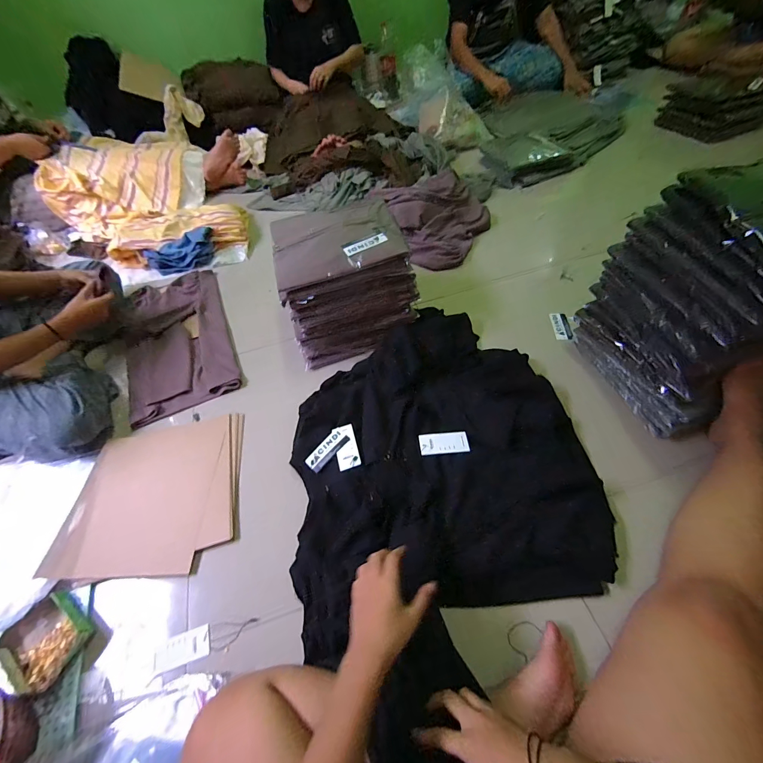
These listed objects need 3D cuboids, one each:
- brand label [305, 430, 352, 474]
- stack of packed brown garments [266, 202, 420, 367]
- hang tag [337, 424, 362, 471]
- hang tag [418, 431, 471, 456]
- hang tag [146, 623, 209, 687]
[{"bbox_3d":[-0.103,0.132,0.663,0.038,0.004,0.090,32,67,32],"label":"brand label"},{"bbox_3d":[-0.087,-0.233,0.813,0.268,0.241,0.249,-15,54,-6],"label":"stack of packed brown garments"},{"bbox_3d":[-0.066,0.124,0.658,0.041,0.004,0.091,-16,51,1],"label":"hang tag"},{"bbox_3d":[0.119,0.116,0.653,0.091,0.005,0.044,-6,54,0],"label":"hang tag"},{"bbox_3d":[-0.304,0.407,0.520,0.086,0.005,0.041,-20,55,-9],"label":"hang tag"}]

